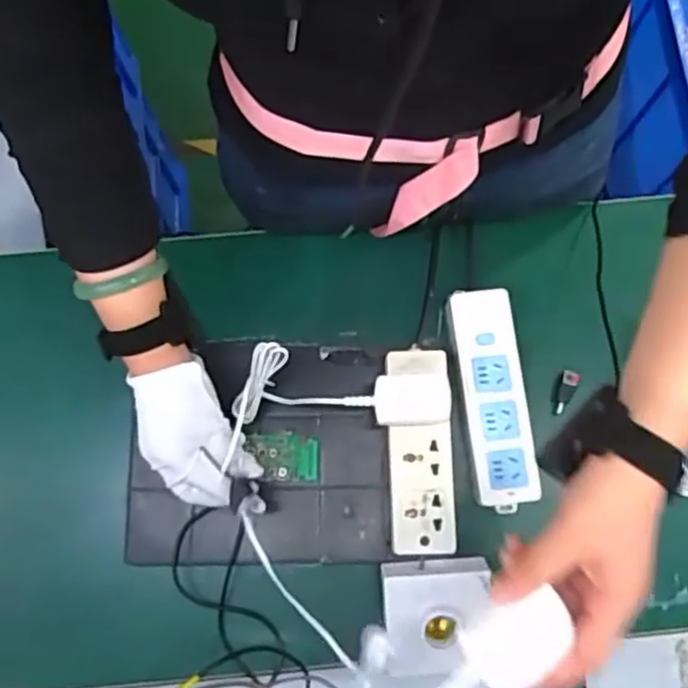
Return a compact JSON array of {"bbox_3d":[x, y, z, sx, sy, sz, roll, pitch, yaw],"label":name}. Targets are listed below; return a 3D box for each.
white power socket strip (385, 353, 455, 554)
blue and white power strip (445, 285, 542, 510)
[{"bbox_3d":[0.065,0.091,0.600,0.053,0.031,0.171,0,78,-1],"label":"white power socket strip"},{"bbox_3d":[0.134,0.048,0.635,0.056,0.033,0.195,-7,78,-2],"label":"blue and white power strip"}]

